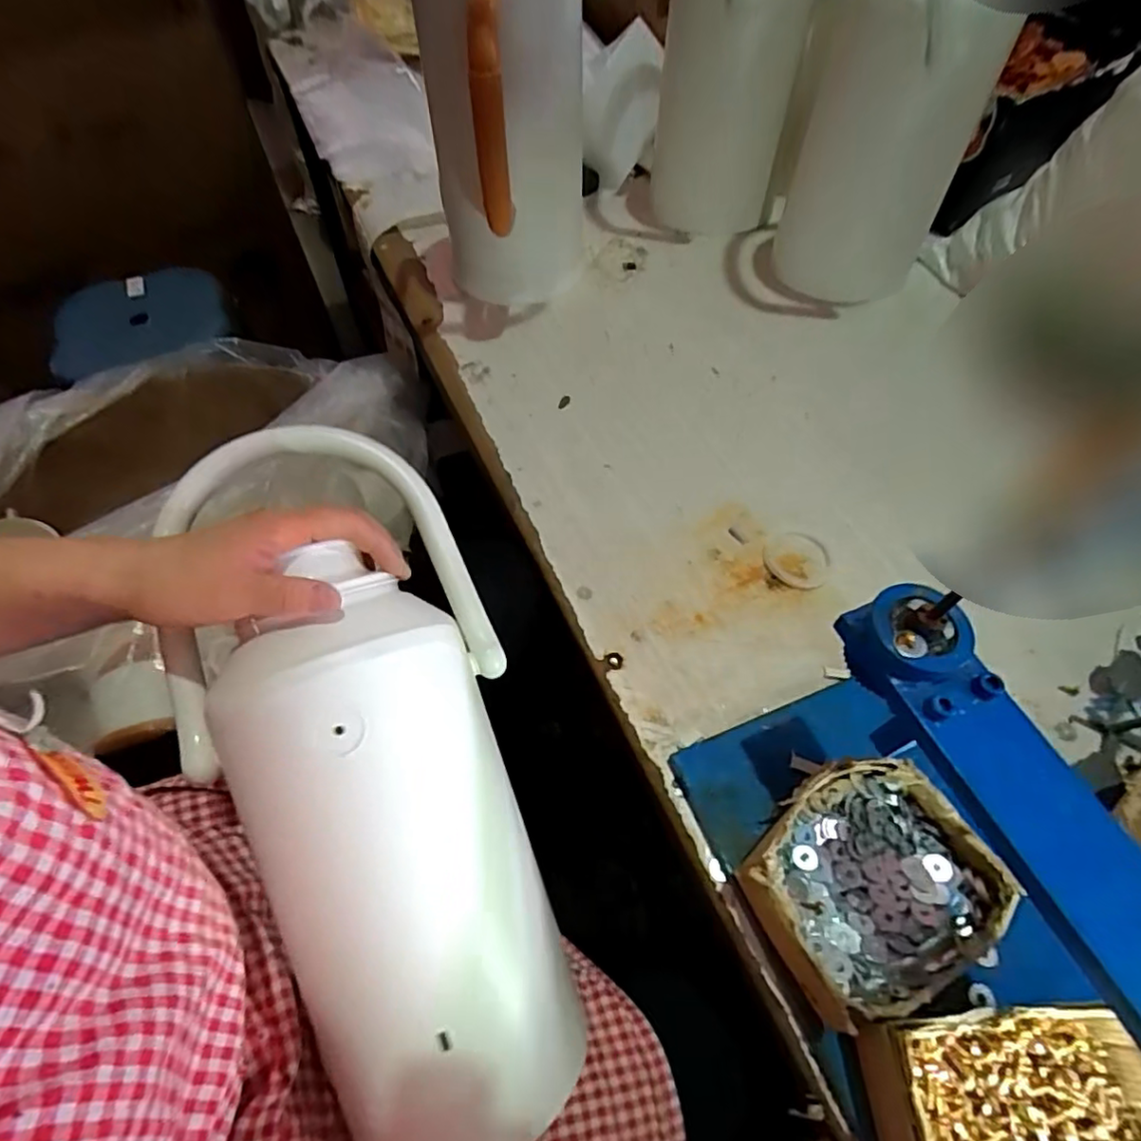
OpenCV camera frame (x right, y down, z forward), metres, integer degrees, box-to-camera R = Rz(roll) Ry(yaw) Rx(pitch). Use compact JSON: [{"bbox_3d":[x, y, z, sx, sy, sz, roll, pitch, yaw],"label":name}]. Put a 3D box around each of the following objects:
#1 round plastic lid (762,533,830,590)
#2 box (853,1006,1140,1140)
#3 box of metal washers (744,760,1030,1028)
[{"bbox_3d":[0.199,-0.009,0.544,0.056,0.004,0.059,-1,58,1],"label":"round plastic lid"},{"bbox_3d":[0.226,0.282,0.311,0.142,0.051,0.099,-3,58,-1],"label":"box"},{"bbox_3d":[0.175,0.189,0.377,0.127,0.046,0.120,-22,60,-12],"label":"box of metal washers"}]

